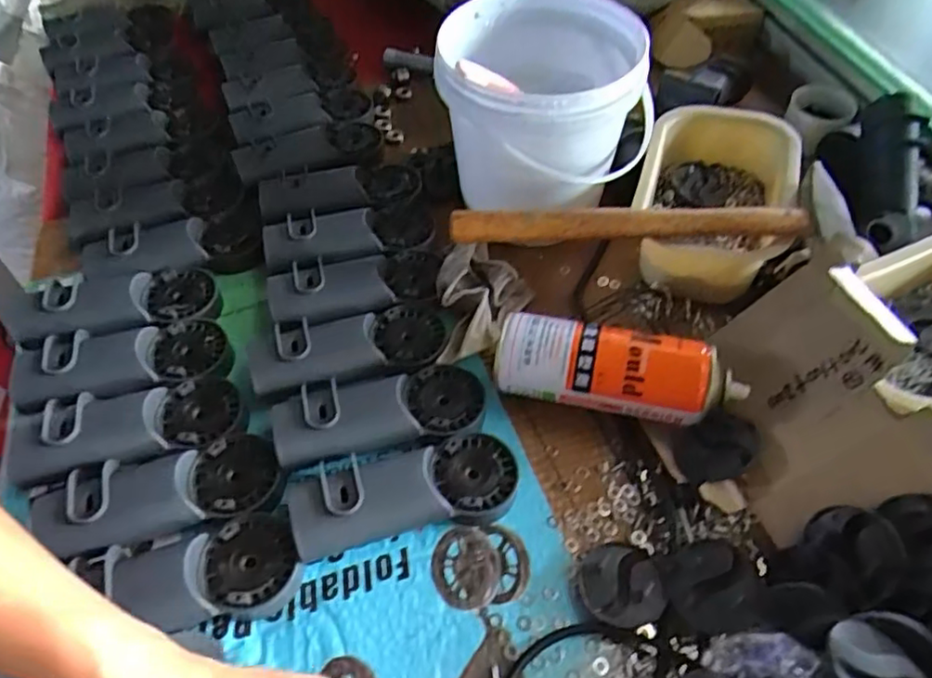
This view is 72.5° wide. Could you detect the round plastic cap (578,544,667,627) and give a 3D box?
[{"bbox_3d":[0.105,0.165,0.428,0.052,0.019,0.052,-1,54,2],"label":"round plastic cap"}]

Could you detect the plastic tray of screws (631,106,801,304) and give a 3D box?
[{"bbox_3d":[0.228,-0.131,0.594,0.132,0.069,0.197,16,56,14],"label":"plastic tray of screws"}]

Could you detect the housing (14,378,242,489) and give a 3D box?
[{"bbox_3d":[-0.257,0.063,0.483,0.164,0.031,0.064,-12,54,-6],"label":"housing"}]

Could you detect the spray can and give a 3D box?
[{"bbox_3d":[0.116,0.031,0.496,0.185,0.070,0.059,12,55,11],"label":"spray can"}]

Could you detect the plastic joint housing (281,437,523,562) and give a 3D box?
[{"bbox_3d":[-0.042,0.109,0.456,0.161,0.043,0.063,-15,55,-8],"label":"plastic joint housing"}]

